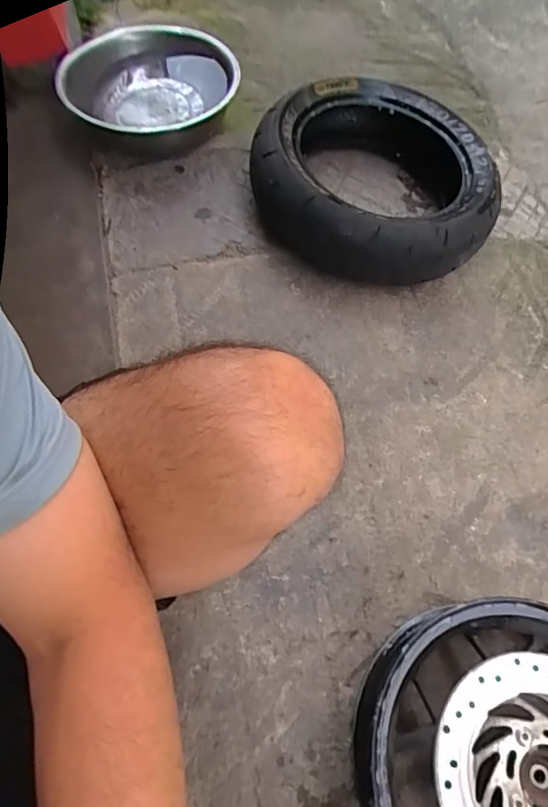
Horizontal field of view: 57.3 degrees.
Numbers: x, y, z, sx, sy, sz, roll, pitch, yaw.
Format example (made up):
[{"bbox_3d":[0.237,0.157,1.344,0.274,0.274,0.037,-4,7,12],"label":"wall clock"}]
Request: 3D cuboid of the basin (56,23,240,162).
[{"bbox_3d":[-0.255,-0.651,1.015,0.329,0.101,0.356,-2,65,5],"label":"basin"}]

